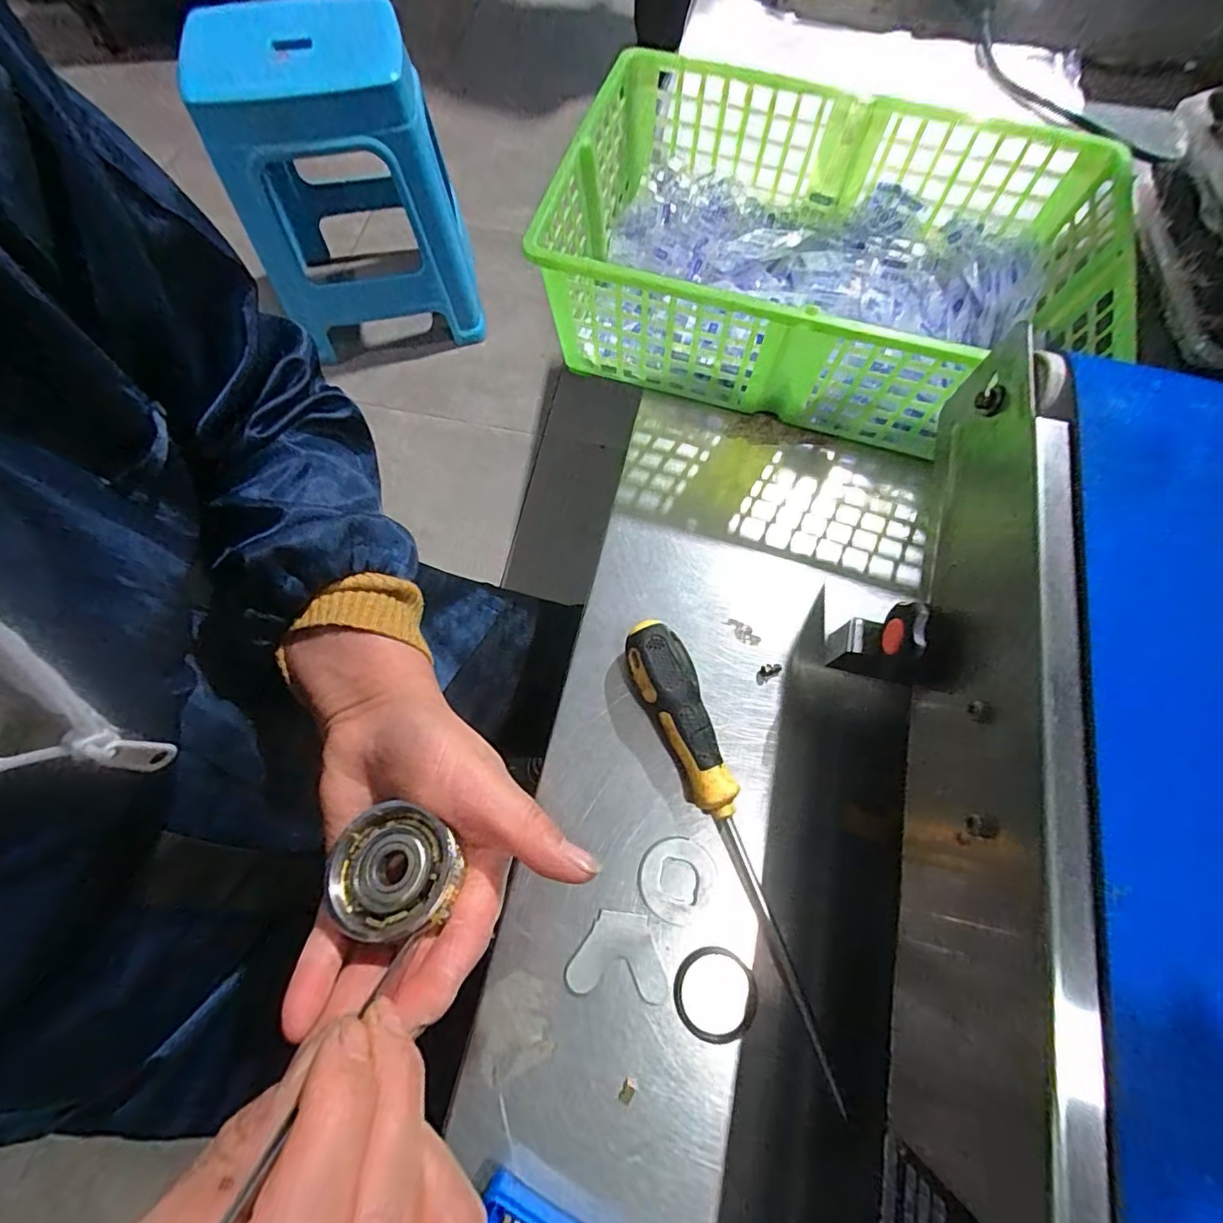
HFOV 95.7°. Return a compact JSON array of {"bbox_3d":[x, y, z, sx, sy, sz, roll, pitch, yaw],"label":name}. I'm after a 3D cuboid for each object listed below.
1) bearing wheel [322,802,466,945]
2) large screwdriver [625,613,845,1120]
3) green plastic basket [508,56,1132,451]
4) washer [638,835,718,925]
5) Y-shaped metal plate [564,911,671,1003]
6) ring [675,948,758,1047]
[{"bbox_3d":[-0.084,0.101,0.215,0.047,0.011,0.043,9,71,4],"label":"bearing wheel"},{"bbox_3d":[0.060,0.116,0.292,0.031,0.031,0.234,-19,71,-6],"label":"large screwdriver"},{"bbox_3d":[0.139,-0.242,0.385,0.335,0.098,0.221,17,71,6],"label":"green plastic basket"},{"bbox_3d":[0.035,0.143,0.295,0.041,0.004,0.041,0,70,0],"label":"washer"},{"bbox_3d":[0.004,0.176,0.283,0.049,0.004,0.038,7,71,3],"label":"Y-shaped metal plate"},{"bbox_3d":[0.052,0.192,0.277,0.042,0.004,0.040,0,70,0],"label":"ring"}]

